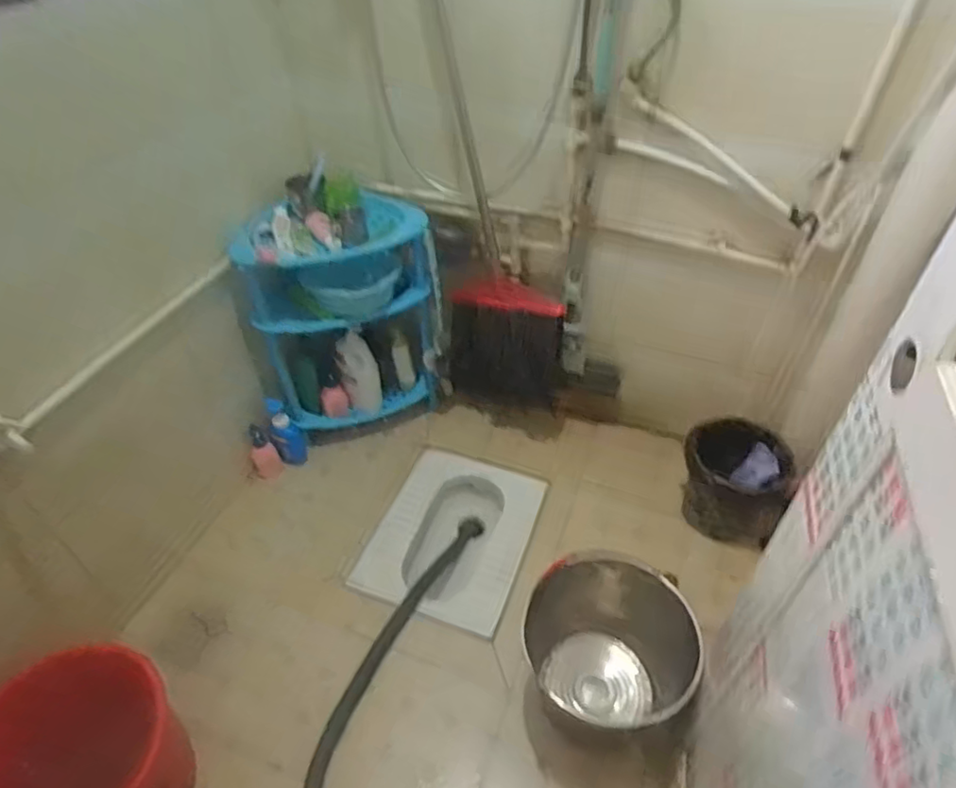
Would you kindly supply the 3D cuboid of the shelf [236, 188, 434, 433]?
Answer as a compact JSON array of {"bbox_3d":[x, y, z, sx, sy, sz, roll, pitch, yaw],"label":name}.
[{"bbox_3d":[-0.390,-0.227,1.752,0.468,0.629,0.275,-19,47,-19],"label":"shelf"}]

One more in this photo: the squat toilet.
[{"bbox_3d":[-0.062,0.412,1.682,0.384,0.173,0.491,16,46,16],"label":"squat toilet"}]

